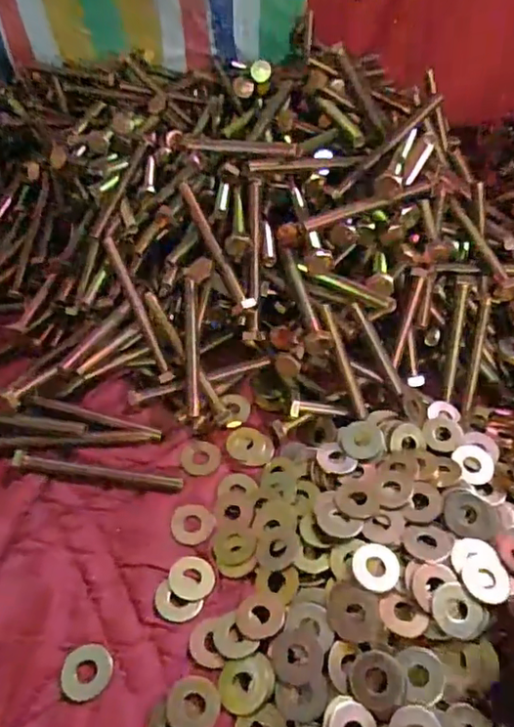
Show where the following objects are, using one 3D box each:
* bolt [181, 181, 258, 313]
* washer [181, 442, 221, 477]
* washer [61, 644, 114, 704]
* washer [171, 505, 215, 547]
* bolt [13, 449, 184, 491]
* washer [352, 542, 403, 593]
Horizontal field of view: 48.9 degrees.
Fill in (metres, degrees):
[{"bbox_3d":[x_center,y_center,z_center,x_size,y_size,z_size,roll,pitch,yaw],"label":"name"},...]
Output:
[{"bbox_3d":[-0.029,-0.081,0.385,0.016,0.011,0.103,-23,77,-16],"label":"bolt"},{"bbox_3d":[-0.035,0.059,0.356,0.024,0.004,0.023,2,48,2],"label":"washer"},{"bbox_3d":[-0.083,0.150,0.276,0.023,0.004,0.024,11,56,-3],"label":"washer"},{"bbox_3d":[-0.037,0.093,0.327,0.025,0.004,0.024,0,48,0],"label":"washer"},{"bbox_3d":[-0.097,0.066,0.345,0.103,0.010,0.011,6,49,6],"label":"bolt"},{"bbox_3d":[0.062,0.106,0.294,0.024,0.004,0.024,0,48,0],"label":"washer"}]

